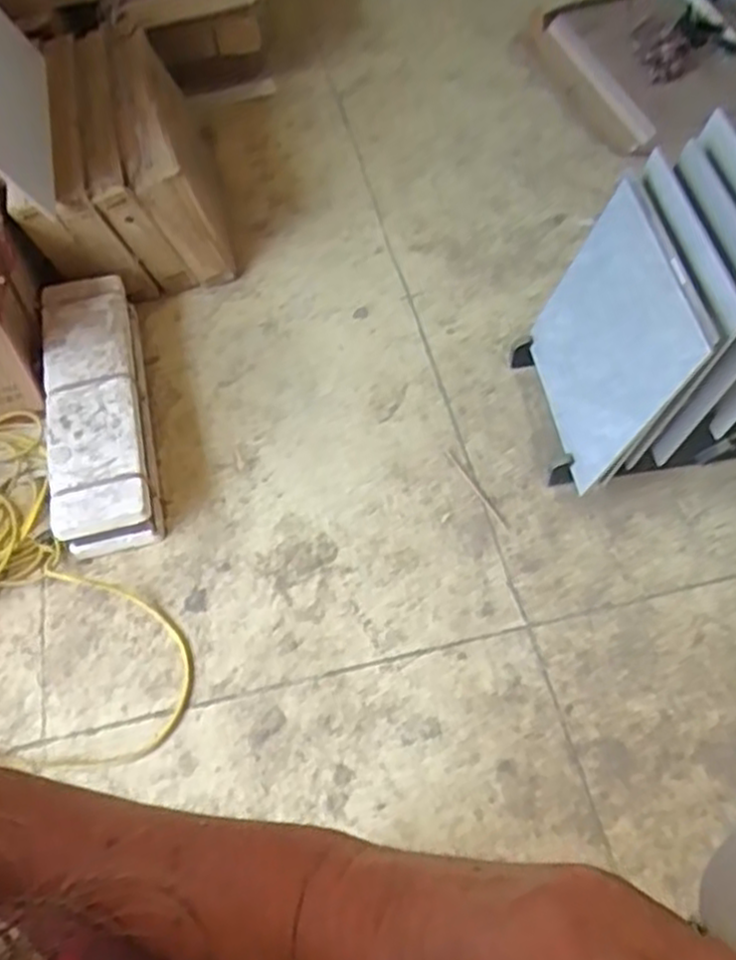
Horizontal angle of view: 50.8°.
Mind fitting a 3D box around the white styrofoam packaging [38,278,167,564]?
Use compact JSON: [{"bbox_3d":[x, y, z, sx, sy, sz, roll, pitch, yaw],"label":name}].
[{"bbox_3d":[-0.518,-0.123,1.486,0.181,0.119,0.524,-13,59,-6],"label":"white styrofoam packaging"}]

